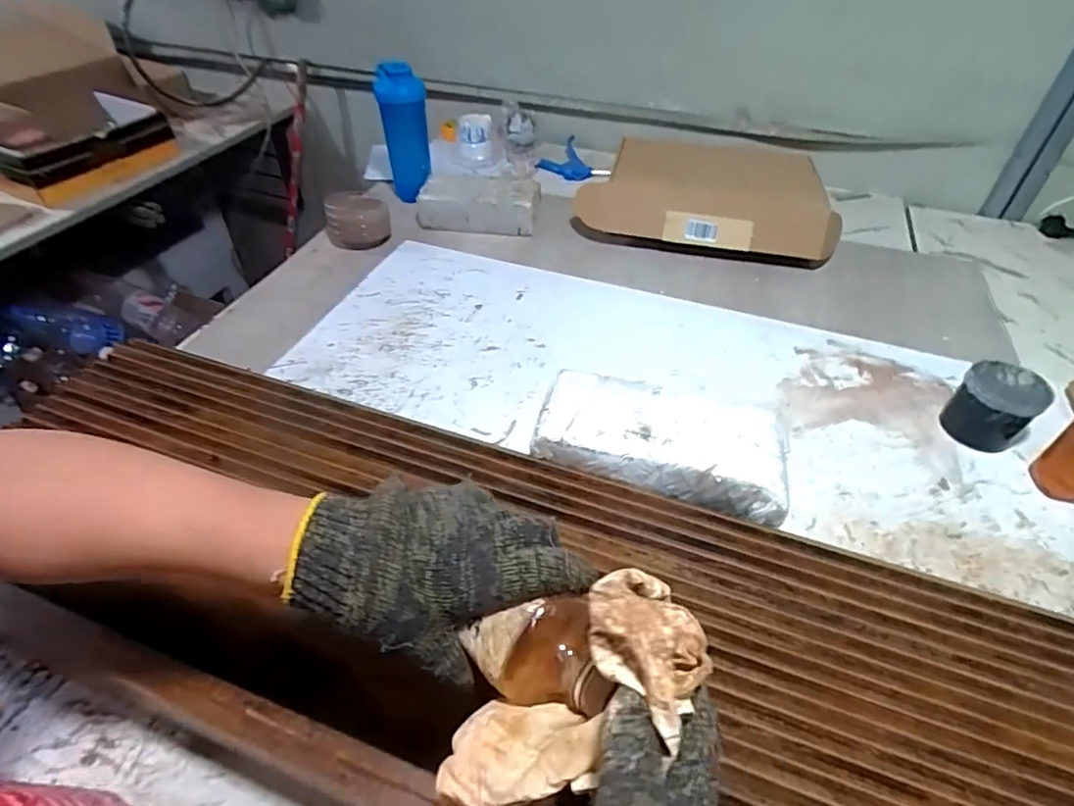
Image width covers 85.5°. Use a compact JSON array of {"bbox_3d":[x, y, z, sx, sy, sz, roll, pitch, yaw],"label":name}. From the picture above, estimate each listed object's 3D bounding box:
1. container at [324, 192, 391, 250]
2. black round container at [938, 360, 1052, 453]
[{"bbox_3d":[-0.306,-0.315,0.985,0.103,0.074,0.095,0,45,0],"label":"container"},{"bbox_3d":[0.528,0.005,0.674,0.076,0.072,0.077,1,44,-1],"label":"black round container"}]

